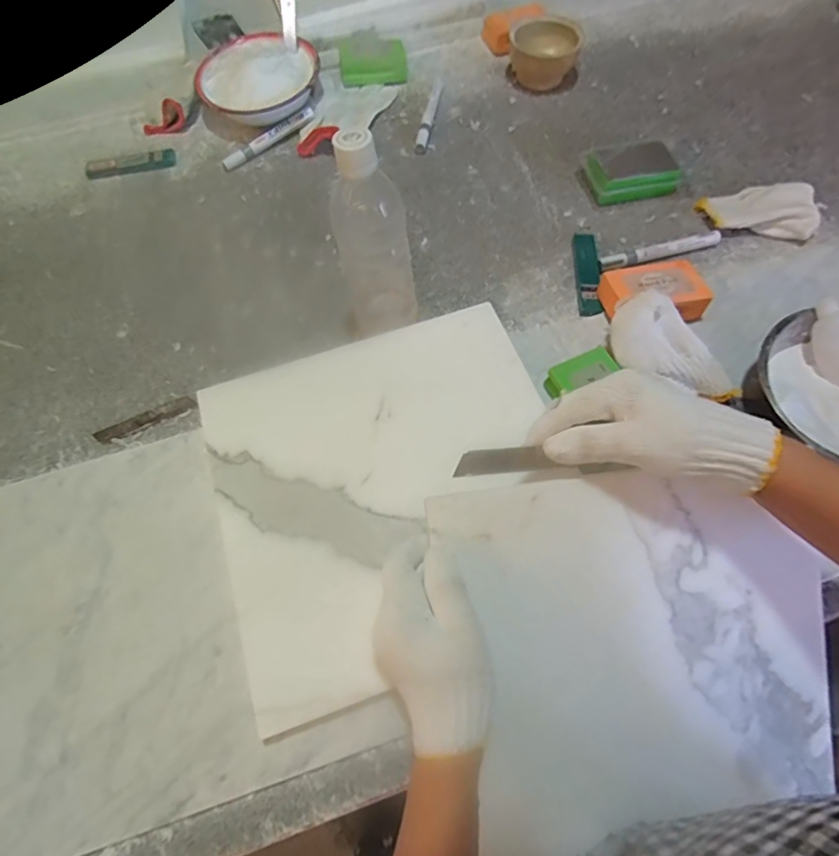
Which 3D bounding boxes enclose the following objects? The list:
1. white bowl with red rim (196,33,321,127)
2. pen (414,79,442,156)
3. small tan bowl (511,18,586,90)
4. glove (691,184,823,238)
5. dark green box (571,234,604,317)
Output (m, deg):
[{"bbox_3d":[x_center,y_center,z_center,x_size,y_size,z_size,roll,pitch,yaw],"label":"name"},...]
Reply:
[{"bbox_3d":[-0.219,-0.478,0.694,0.156,0.043,0.163,-1,64,1],"label":"white bowl with red rim"},{"bbox_3d":[0.012,-0.427,0.694,0.016,0.013,0.150,8,65,6],"label":"pen"},{"bbox_3d":[0.175,-0.528,0.715,0.093,0.051,0.080,16,66,9],"label":"small tan bowl"},{"bbox_3d":[0.391,-0.247,0.584,0.126,0.026,0.070,3,64,3],"label":"glove"},{"bbox_3d":[0.187,-0.175,0.564,0.027,0.013,0.121,2,64,3],"label":"dark green box"}]

